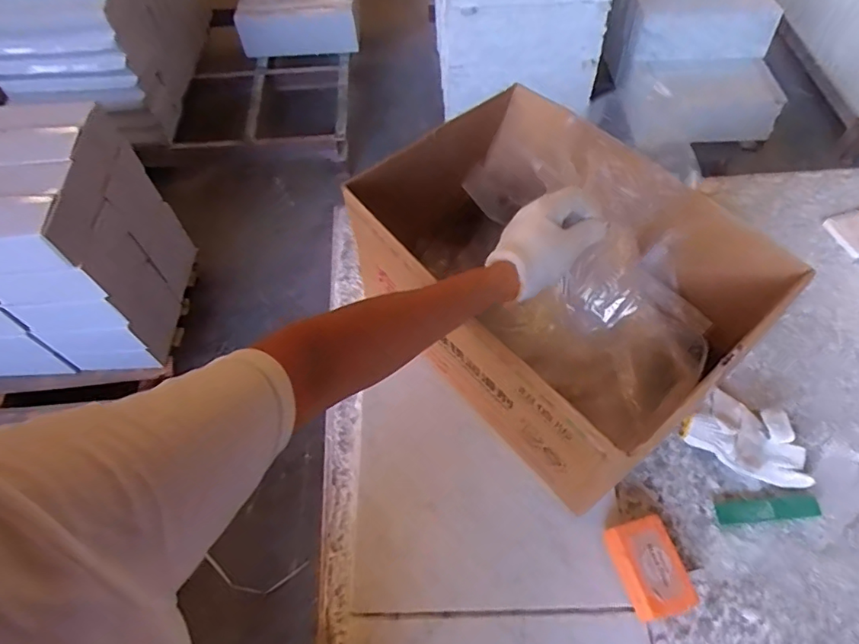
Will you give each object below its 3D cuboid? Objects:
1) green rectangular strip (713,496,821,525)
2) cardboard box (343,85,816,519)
[{"bbox_3d":[0.391,0.219,0.607,0.117,0.008,0.022,-6,56,0],"label":"green rectangular strip"},{"bbox_3d":[0.133,-0.061,0.634,0.297,0.234,0.438,-36,61,-19],"label":"cardboard box"}]

